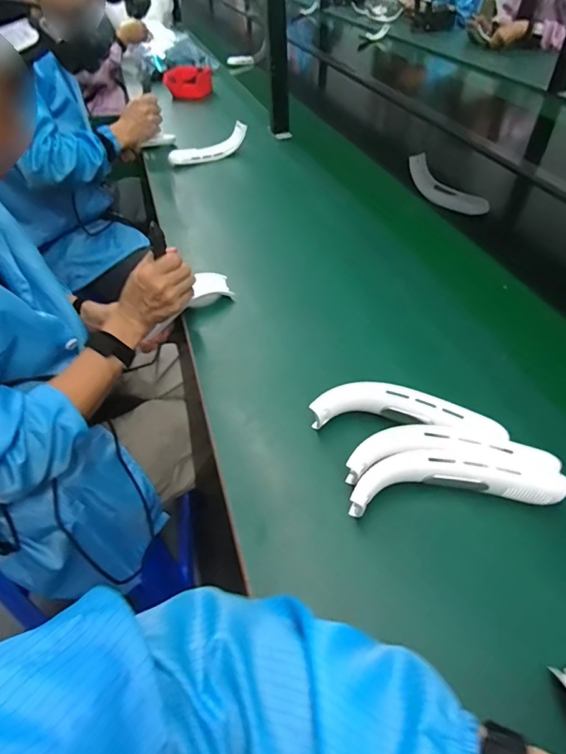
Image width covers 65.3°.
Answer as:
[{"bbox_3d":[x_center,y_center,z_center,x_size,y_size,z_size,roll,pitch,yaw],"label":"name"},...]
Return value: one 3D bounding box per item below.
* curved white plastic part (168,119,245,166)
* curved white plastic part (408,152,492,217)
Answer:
[{"bbox_3d":[-0.183,-0.567,1.091,0.201,0.063,0.051,-20,49,-16],"label":"curved white plastic part"},{"bbox_3d":[0.337,-0.385,0.901,0.049,0.063,0.215,-27,51,-21],"label":"curved white plastic part"}]

